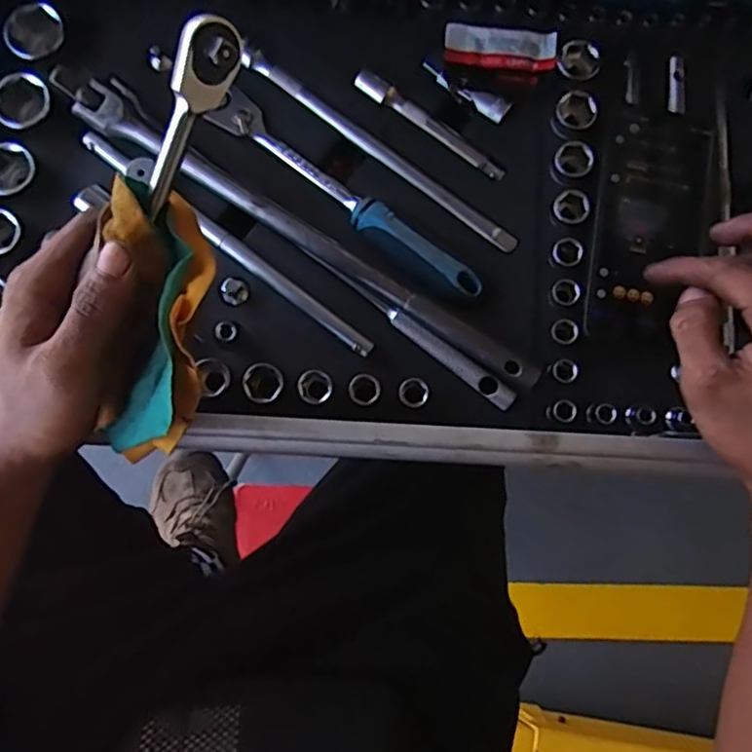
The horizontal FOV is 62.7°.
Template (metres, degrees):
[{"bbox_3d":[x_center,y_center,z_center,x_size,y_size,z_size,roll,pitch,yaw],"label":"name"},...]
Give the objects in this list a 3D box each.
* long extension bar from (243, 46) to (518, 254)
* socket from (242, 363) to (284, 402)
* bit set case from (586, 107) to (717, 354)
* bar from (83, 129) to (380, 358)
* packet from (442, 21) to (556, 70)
[{"bbox_3d":[0.003,-0.160,0.434,0.231,0.010,0.016,36,81,6],"label":"long extension bar"},{"bbox_3d":[-0.073,0.007,0.406,0.024,0.029,0.024,31,80,5],"label":"socket"},{"bbox_3d":[0.186,-0.098,0.413,0.075,0.011,0.161,12,79,2],"label":"bit set case"},{"bbox_3d":[-0.102,-0.091,0.420,0.247,0.017,0.015,37,81,6],"label":"bar"},{"bbox_3d":[0.089,-0.235,0.441,0.078,0.005,0.029,6,79,1],"label":"packet"}]

